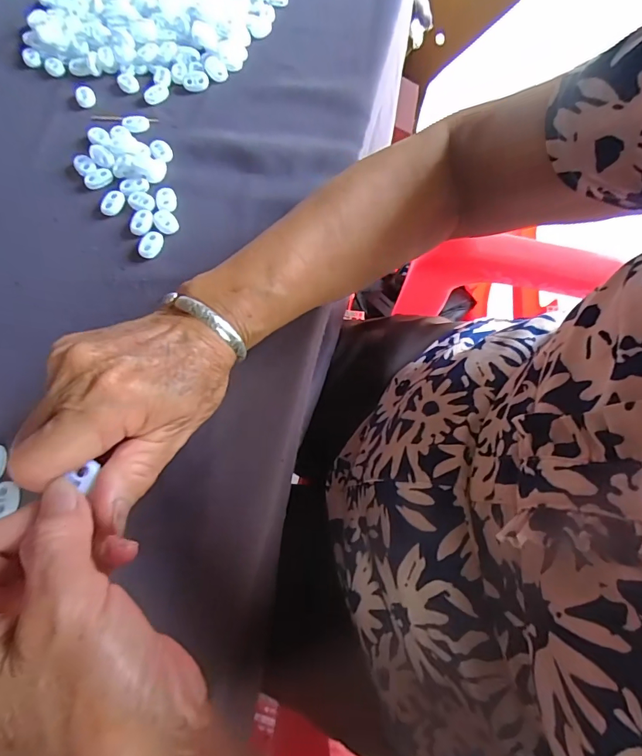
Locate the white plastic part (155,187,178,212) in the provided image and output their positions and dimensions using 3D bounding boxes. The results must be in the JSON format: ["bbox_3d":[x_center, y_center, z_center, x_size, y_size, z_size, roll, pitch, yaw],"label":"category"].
[{"bbox_3d":[-0.123,-0.141,0.343,0.016,0.005,0.022,-23,70,-8],"label":"white plastic part"}]

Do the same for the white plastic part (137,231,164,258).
[{"bbox_3d":[-0.129,-0.101,0.328,0.016,0.006,0.022,10,69,5],"label":"white plastic part"}]

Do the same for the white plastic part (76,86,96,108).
[{"bbox_3d":[-0.210,-0.251,0.386,0.016,0.007,0.020,-29,71,-10],"label":"white plastic part"}]

